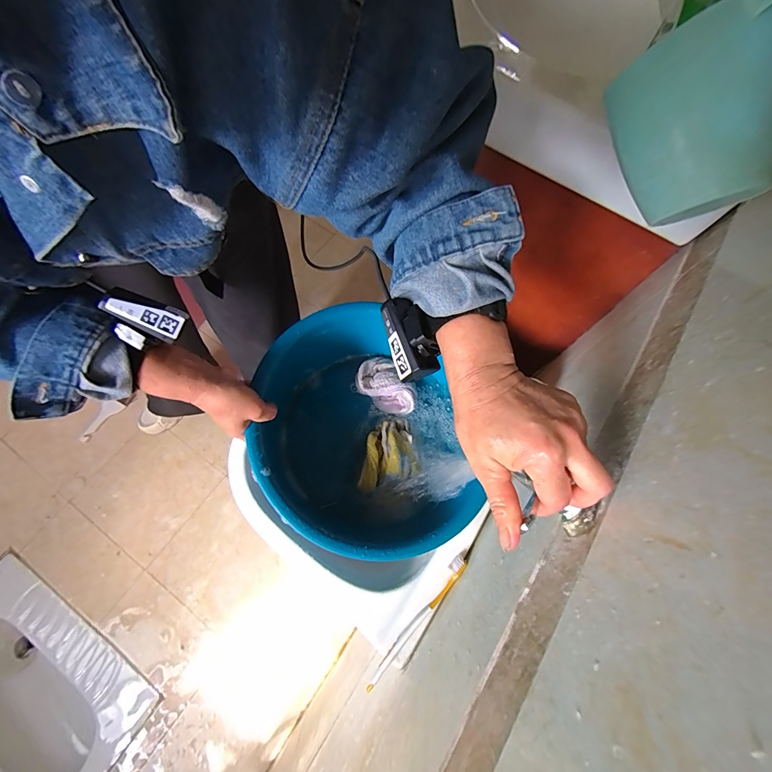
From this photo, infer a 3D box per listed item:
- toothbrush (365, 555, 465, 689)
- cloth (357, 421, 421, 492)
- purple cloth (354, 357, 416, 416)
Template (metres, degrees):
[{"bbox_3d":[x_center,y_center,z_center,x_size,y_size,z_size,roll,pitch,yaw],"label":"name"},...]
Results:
[{"bbox_3d":[0.037,0.277,0.431,0.015,0.014,0.174,42,71,8],"label":"toothbrush"},{"bbox_3d":[-0.002,0.101,0.552,0.093,0.027,0.089,-13,73,-12],"label":"cloth"},{"bbox_3d":[-0.001,0.002,0.587,0.066,0.028,0.103,-35,78,-17],"label":"purple cloth"}]

